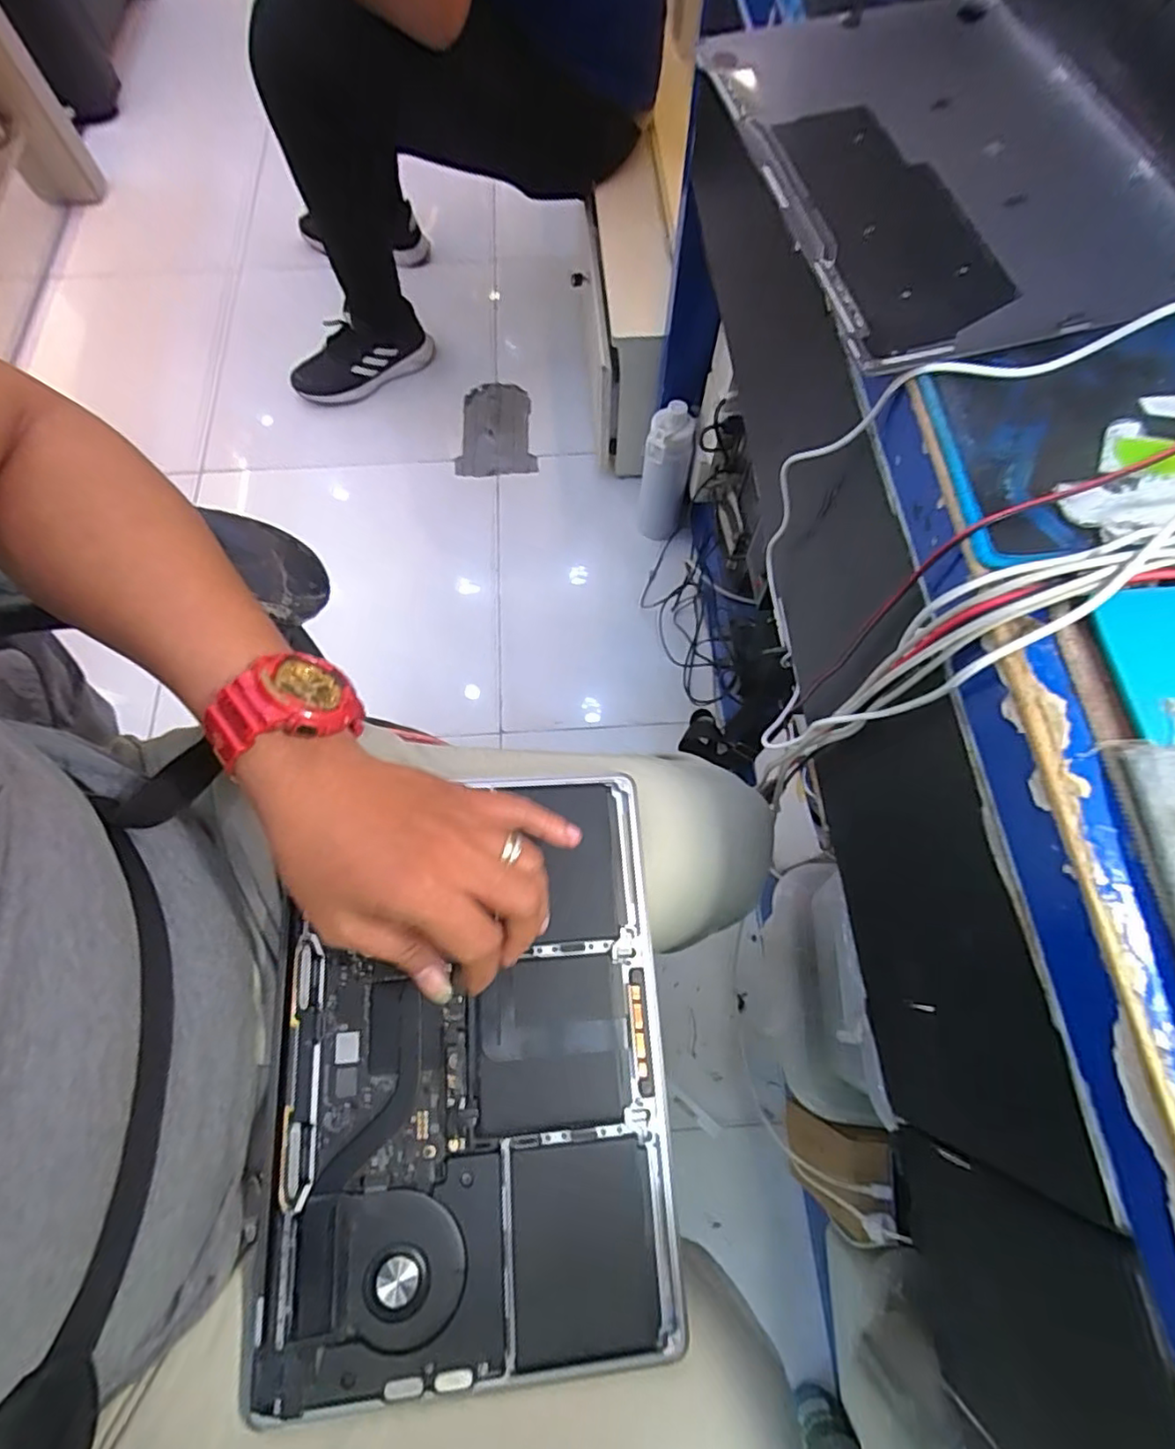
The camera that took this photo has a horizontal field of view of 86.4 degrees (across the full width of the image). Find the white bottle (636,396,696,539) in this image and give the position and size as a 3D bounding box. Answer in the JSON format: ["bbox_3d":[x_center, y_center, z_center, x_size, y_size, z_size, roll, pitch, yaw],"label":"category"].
[{"bbox_3d":[0.141,-0.455,1.144,0.082,0.294,0.069,13,71,3],"label":"white bottle"}]

